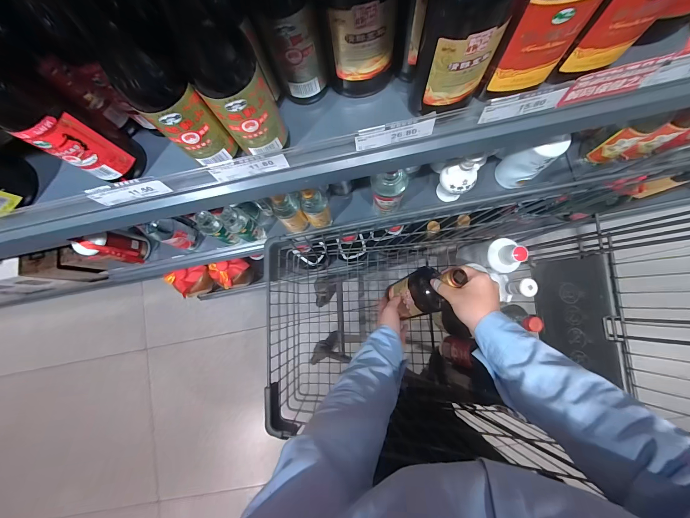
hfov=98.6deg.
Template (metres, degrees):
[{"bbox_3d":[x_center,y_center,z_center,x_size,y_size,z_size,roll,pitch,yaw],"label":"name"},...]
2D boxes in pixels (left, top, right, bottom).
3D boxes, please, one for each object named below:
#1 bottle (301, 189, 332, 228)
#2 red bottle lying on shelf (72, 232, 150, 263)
[{"bbox_3d":[-0.067,-0.114,0.666,0.055,0.165,0.057,-1,81,3],"label":"bottle"},{"bbox_3d":[-0.552,-0.026,0.705,0.074,0.151,0.065,3,81,4],"label":"red bottle lying on shelf"}]

